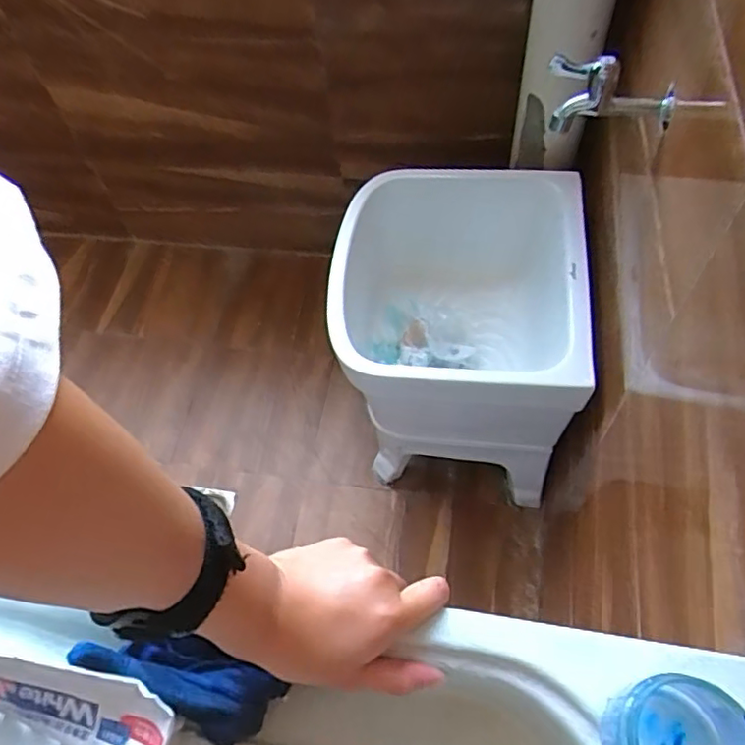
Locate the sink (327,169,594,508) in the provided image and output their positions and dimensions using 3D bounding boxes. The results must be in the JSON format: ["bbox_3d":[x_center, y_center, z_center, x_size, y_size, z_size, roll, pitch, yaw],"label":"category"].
[{"bbox_3d":[0.147,-0.056,1.066,0.393,0.420,0.412,2,59,6],"label":"sink"}]

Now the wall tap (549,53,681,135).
[{"bbox_3d":[0.264,-0.312,0.659,0.135,0.073,0.086,11,61,11],"label":"wall tap"}]

